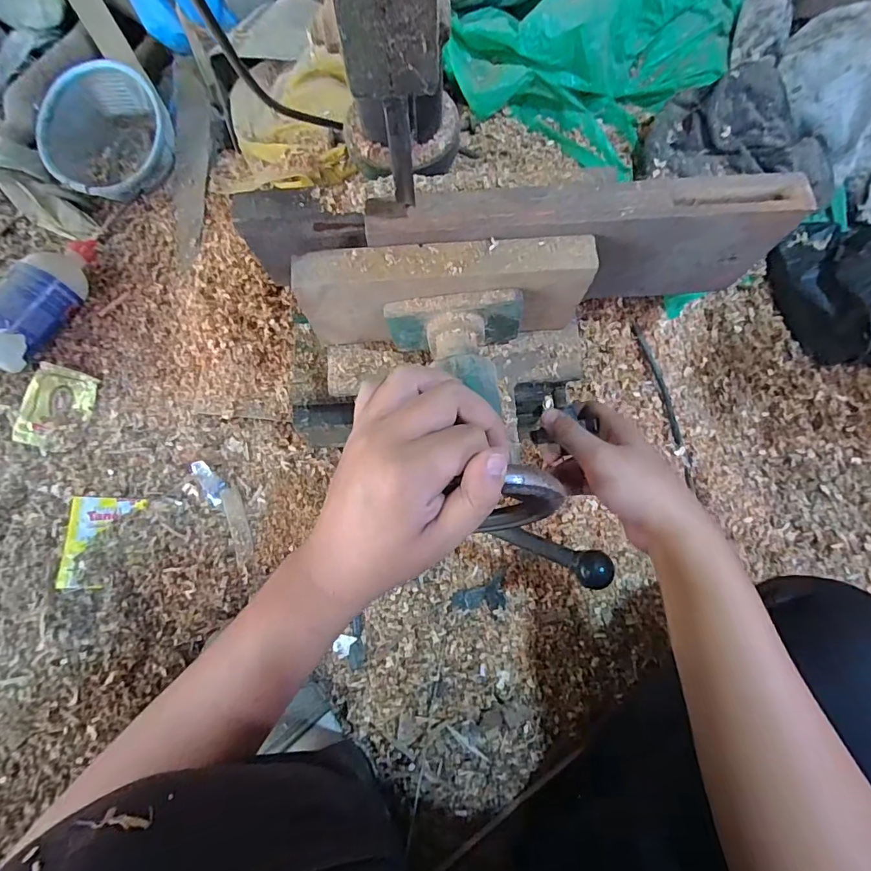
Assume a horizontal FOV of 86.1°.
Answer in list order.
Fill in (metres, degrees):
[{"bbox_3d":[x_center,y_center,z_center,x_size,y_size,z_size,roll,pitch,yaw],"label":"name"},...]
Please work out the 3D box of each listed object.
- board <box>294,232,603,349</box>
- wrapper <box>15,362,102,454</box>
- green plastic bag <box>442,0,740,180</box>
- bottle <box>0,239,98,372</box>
[{"bbox_3d":[0.006,-0.108,0.362,0.210,0.086,0.030,-3,74,0],"label":"board"},{"bbox_3d":[-0.460,-0.033,0.562,0.076,0.017,0.099,18,75,6],"label":"wrapper"},{"bbox_3d":[0.191,-0.439,0.514,0.226,0.108,0.370,37,78,10],"label":"green plastic bag"},{"bbox_3d":[-0.486,-0.170,0.569,0.071,0.068,0.190,32,77,9],"label":"bottle"}]

